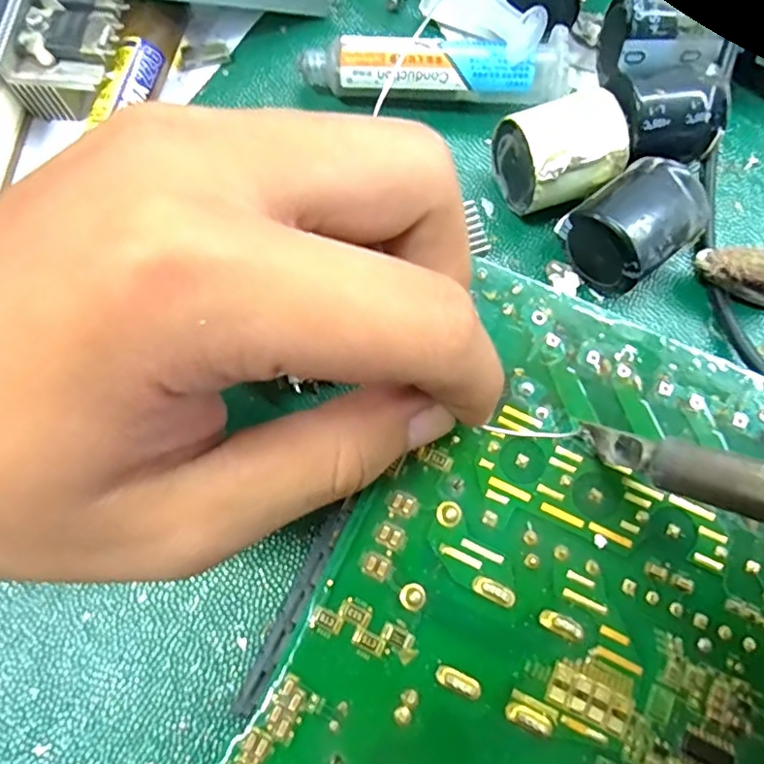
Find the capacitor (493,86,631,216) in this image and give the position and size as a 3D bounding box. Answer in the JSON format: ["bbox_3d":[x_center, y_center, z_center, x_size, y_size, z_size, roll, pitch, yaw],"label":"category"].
[{"bbox_3d":[0.057,-0.071,0.179,0.036,0.026,0.027,-18,76,-7],"label":"capacitor"}]

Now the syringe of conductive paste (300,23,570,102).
[{"bbox_3d":[0.018,-0.104,0.188,0.087,0.014,0.016,-2,75,-3],"label":"syringe of conductive paste"}]

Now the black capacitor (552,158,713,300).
[{"bbox_3d":[0.077,-0.047,0.174,0.032,0.031,0.028,-36,79,-11],"label":"black capacitor"}]

